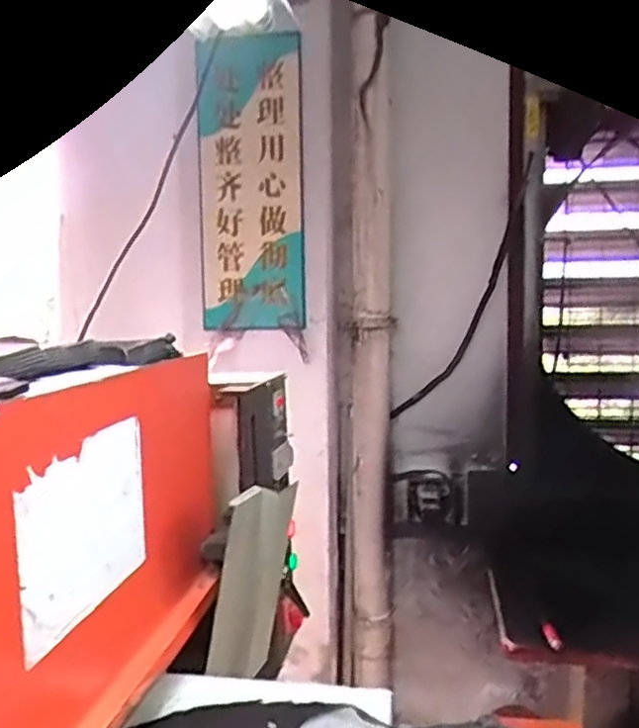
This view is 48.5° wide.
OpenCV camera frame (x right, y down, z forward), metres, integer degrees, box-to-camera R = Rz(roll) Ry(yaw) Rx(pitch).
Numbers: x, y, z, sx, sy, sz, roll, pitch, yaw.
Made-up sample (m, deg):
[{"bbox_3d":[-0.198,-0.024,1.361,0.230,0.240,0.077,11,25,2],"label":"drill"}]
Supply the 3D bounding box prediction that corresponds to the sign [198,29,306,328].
[{"bbox_3d":[-0.175,-0.440,1.781,0.271,0.711,0.029,4,16,15],"label":"sign"}]

